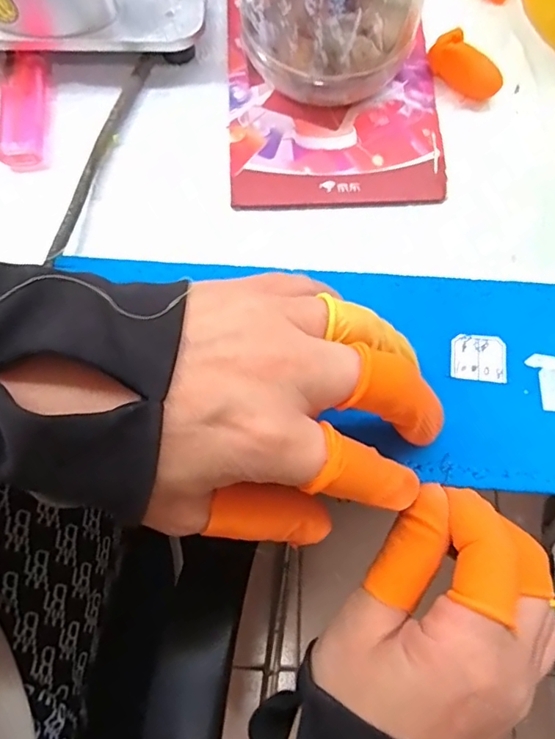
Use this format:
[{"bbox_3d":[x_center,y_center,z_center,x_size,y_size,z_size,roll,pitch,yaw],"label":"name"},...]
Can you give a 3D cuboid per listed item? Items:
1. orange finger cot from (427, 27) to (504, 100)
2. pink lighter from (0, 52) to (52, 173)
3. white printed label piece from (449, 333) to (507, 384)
[{"bbox_3d":[0.083,-0.132,0.246,0.014,0.018,0.032,-43,79,-9],"label":"orange finger cot"},{"bbox_3d":[-0.113,-0.114,0.248,0.020,0.012,0.051,-5,76,0],"label":"pink lighter"},{"bbox_3d":[0.076,-0.005,0.207,0.020,0.004,0.017,4,76,2],"label":"white printed label piece"}]

